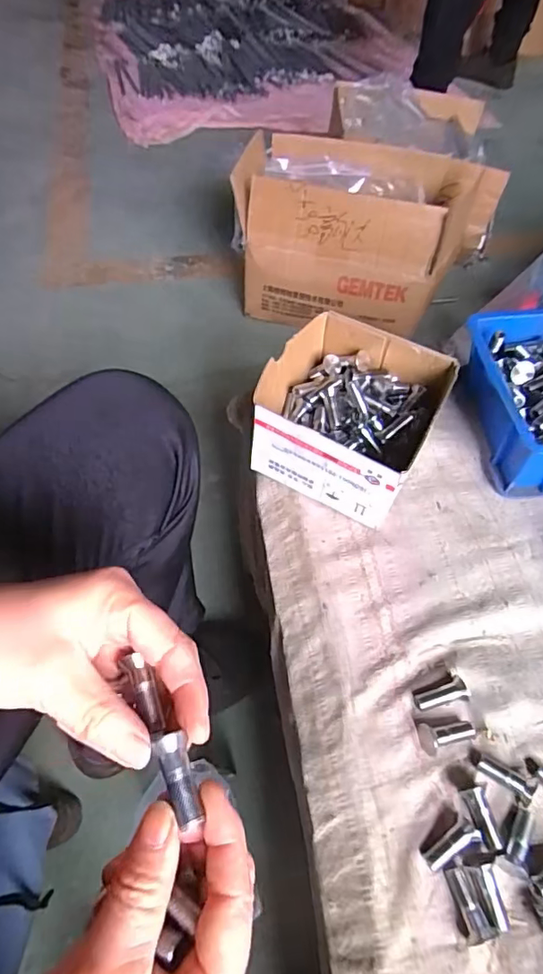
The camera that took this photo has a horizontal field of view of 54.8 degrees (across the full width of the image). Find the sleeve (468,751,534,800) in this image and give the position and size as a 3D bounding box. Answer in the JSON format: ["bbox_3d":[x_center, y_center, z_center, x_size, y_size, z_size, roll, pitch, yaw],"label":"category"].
[{"bbox_3d":[0.148,0.185,0.338,0.038,0.009,0.010,31,59,18],"label":"sleeve"}]

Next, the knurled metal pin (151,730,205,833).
[{"bbox_3d":[-0.037,0.119,0.212,0.011,0.012,0.038,-19,71,-15],"label":"knurled metal pin"}]

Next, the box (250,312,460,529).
[{"bbox_3d":[0.068,-0.065,0.463,0.142,0.074,0.150,29,58,16],"label":"box"}]

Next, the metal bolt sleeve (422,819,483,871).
[{"bbox_3d":[0.108,0.215,0.315,0.036,0.010,0.013,-23,59,-17],"label":"metal bolt sleeve"}]

